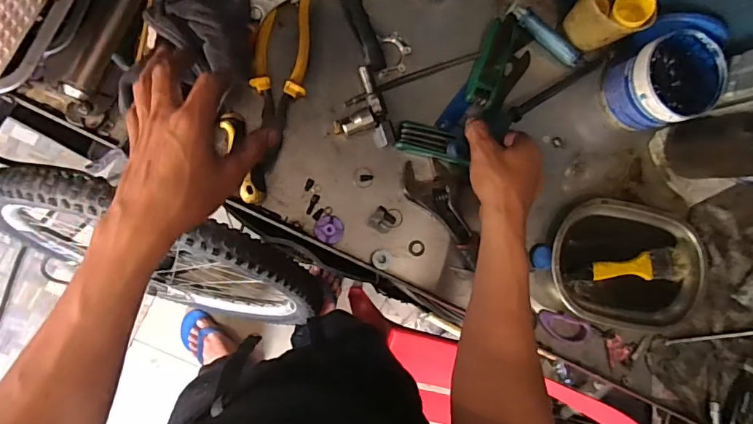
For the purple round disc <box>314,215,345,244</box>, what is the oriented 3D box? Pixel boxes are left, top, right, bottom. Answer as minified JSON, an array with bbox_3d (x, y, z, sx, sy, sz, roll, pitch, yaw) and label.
[{"bbox_3d":[-0.055,0.020,0.549,0.033,0.014,0.032,8,87,-9],"label":"purple round disc"}]

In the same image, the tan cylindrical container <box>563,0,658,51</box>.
[{"bbox_3d":[0.273,-0.234,0.564,0.064,0.092,0.069,0,88,-9],"label":"tan cylindrical container"}]

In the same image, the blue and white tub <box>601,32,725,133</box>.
[{"bbox_3d":[0.350,-0.158,0.577,0.103,0.079,0.096,0,88,-9],"label":"blue and white tub"}]

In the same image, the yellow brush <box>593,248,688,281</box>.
[{"bbox_3d":[0.345,0.069,0.613,0.135,0.010,0.041,2,88,-9],"label":"yellow brush"}]

